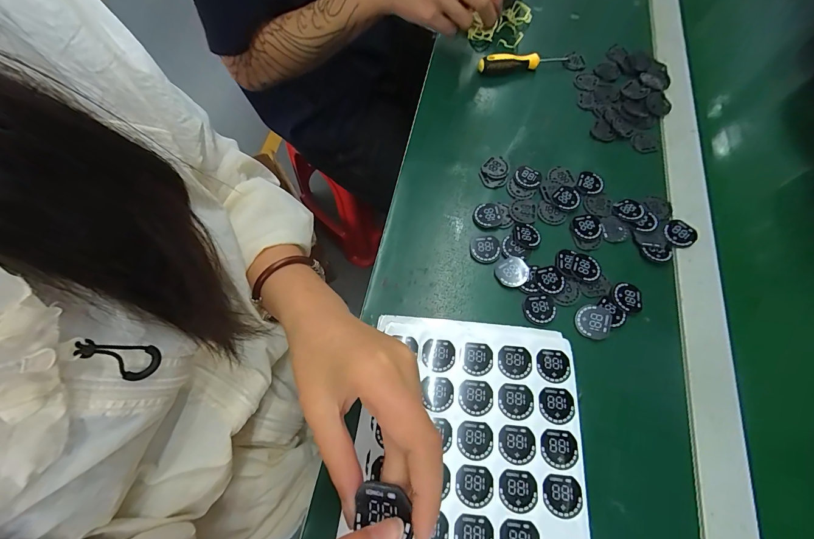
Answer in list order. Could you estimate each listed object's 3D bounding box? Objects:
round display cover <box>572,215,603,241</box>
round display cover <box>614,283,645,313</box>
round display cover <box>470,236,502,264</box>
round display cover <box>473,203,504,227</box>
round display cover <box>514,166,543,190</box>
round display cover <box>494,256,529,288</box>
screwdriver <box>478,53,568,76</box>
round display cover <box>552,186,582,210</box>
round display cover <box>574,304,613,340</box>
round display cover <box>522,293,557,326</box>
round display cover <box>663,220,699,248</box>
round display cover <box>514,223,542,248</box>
[{"bbox_3d":[0.190,-0.045,0.363,0.029,0.006,0.030,-1,67,1],"label":"round display cover"},{"bbox_3d":[0.215,0.026,0.332,0.030,0.006,0.029,-1,67,1],"label":"round display cover"},{"bbox_3d":[0.081,-0.022,0.355,0.031,0.004,0.031,-1,67,1],"label":"round display cover"},{"bbox_3d":[0.088,-0.059,0.370,0.030,0.004,0.029,-1,67,1],"label":"round display cover"},{"bbox_3d":[0.137,-0.104,0.390,0.031,0.004,0.027,18,69,9],"label":"round display cover"},{"bbox_3d":[0.106,0.002,0.343,0.029,0.004,0.031,-1,67,1],"label":"round display cover"},{"bbox_3d":[0.152,-0.273,0.452,0.117,0.025,0.015,-11,68,-3],"label":"screwdriver"},{"bbox_3d":[0.177,-0.080,0.379,0.028,0.004,0.033,40,74,16],"label":"round display cover"},{"bbox_3d":[0.175,0.049,0.324,0.031,0.004,0.031,-4,75,14],"label":"round display cover"},{"bbox_3d":[0.127,0.037,0.330,0.032,0.004,0.030,-1,67,1],"label":"round display cover"},{"bbox_3d":[0.286,-0.036,0.360,0.031,0.005,0.029,-1,67,1],"label":"round display cover"},{"bbox_3d":[0.126,-0.037,0.359,0.028,0.004,0.029,-1,67,1],"label":"round display cover"}]

